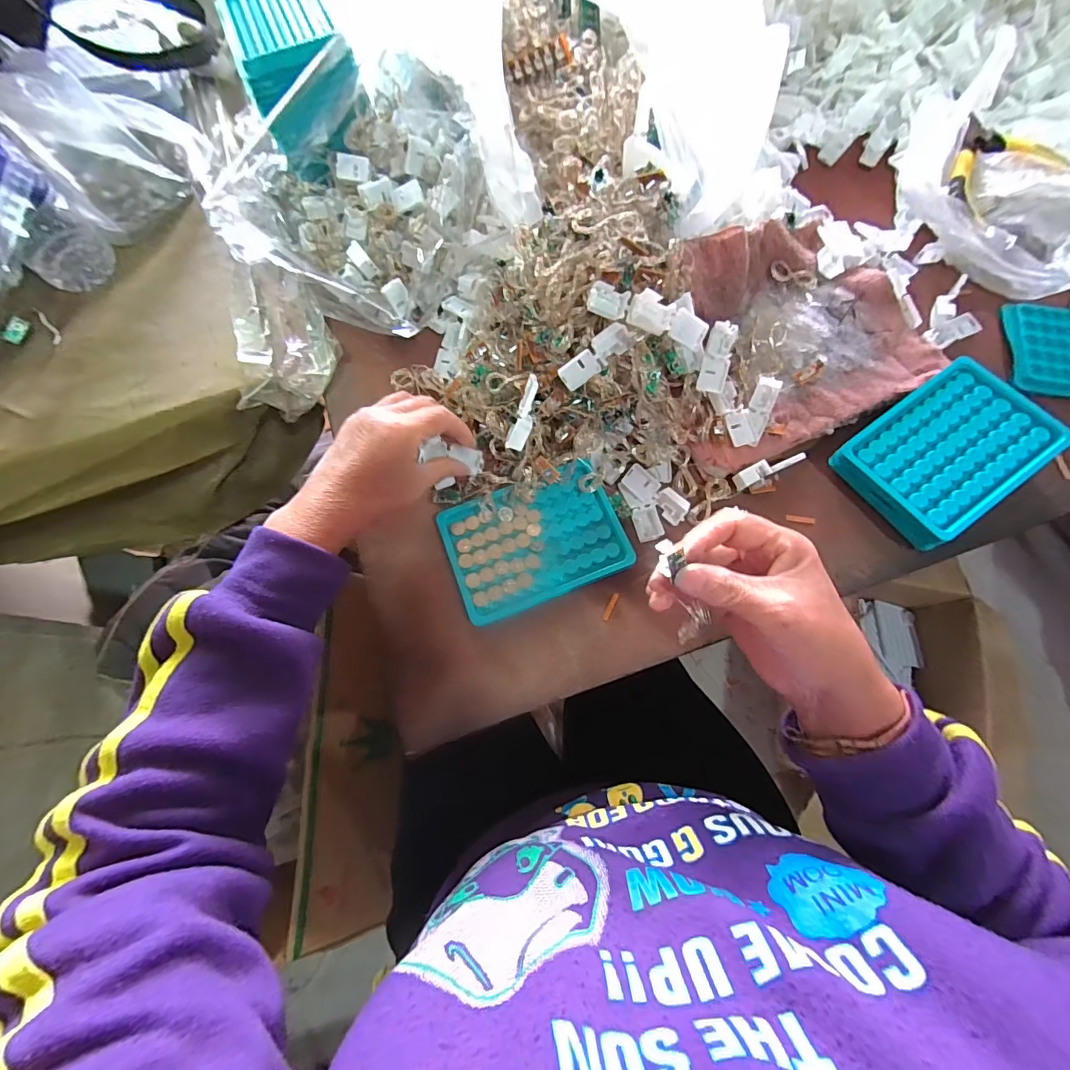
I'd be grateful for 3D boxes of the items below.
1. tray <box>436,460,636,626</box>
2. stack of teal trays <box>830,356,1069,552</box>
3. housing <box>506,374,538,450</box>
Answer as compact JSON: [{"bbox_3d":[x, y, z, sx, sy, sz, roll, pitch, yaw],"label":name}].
[{"bbox_3d":[-0.001,0.003,0.357,0.131,0.010,0.093,-21,77,-3],"label":"tray"},{"bbox_3d":[0.310,-0.065,0.356,0.129,0.034,0.093,-36,78,-6],"label":"stack of teal trays"},{"bbox_3d":[-0.008,-0.088,0.344,0.015,0.010,0.056,22,123,7],"label":"housing"}]

